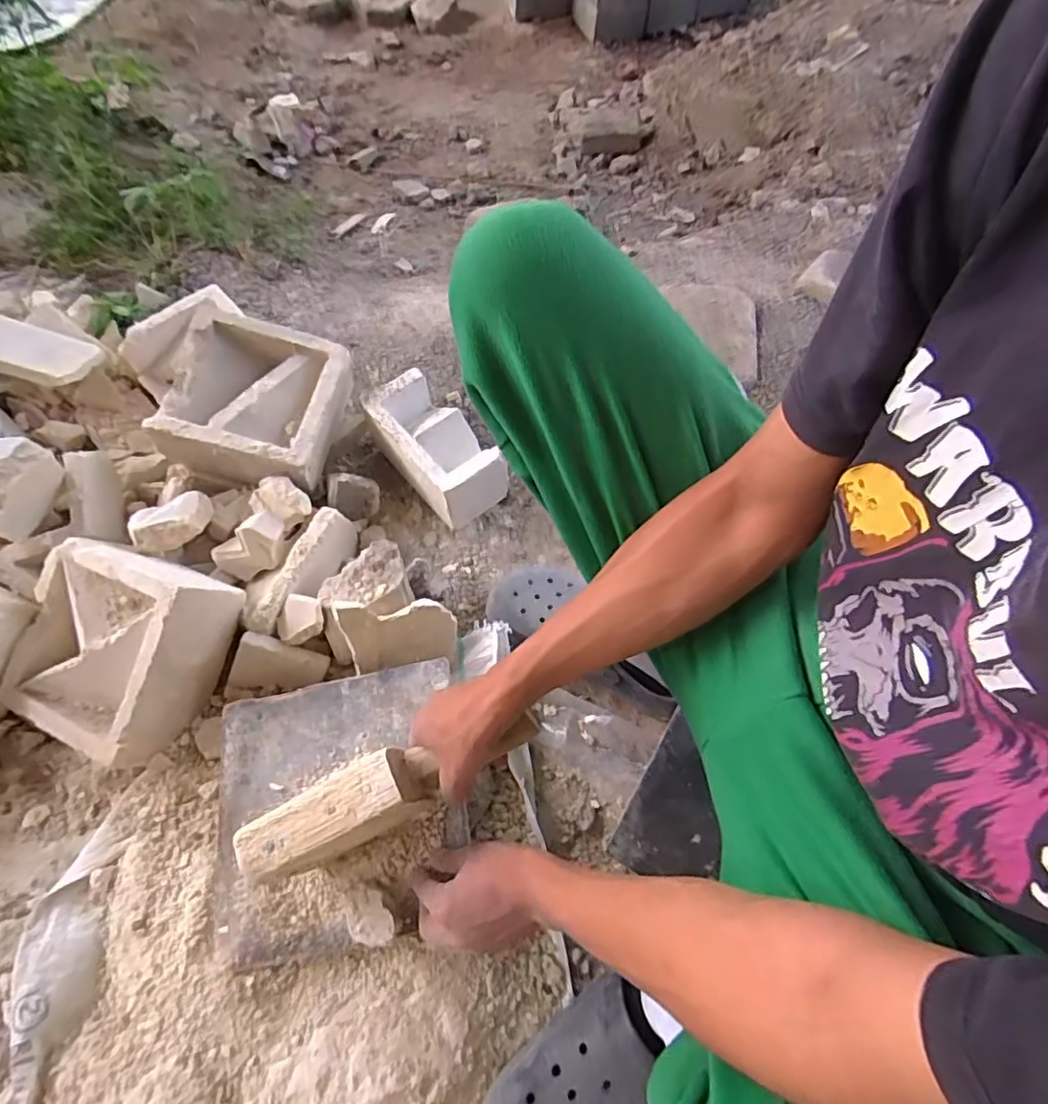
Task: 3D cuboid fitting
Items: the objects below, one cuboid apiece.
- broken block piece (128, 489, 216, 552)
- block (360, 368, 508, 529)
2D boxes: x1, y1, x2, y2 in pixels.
[{"bbox_3d":[-0.435,-0.037,0.731,0.092,0.049,0.061,-27,66,-14],"label":"broken block piece"},{"bbox_3d":[-0.126,-0.143,0.829,0.100,0.102,0.201,-37,68,-18],"label":"block"}]

